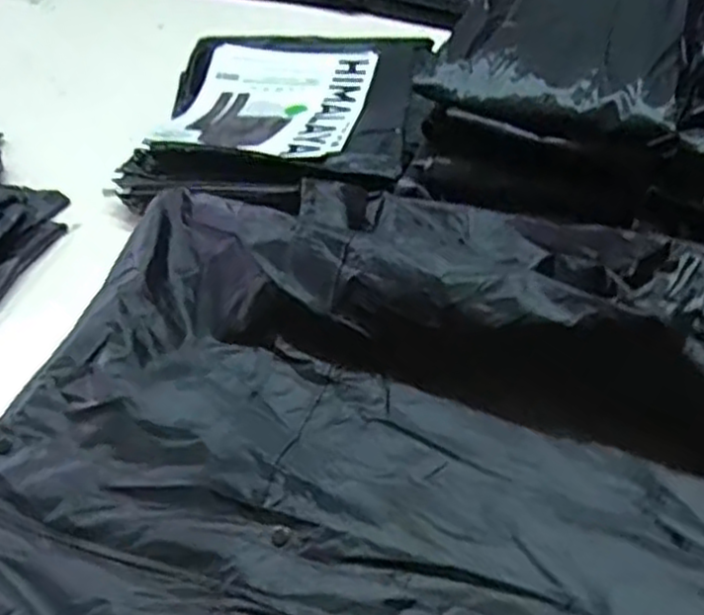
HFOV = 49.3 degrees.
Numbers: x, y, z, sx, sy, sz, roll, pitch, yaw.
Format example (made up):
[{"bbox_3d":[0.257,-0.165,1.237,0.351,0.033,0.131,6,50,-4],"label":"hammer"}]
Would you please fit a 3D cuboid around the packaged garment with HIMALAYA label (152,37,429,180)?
[{"bbox_3d":[-0.073,-0.262,0.953,0.331,0.056,0.380,1,45,9],"label":"packaged garment with HIMALAYA label"}]

